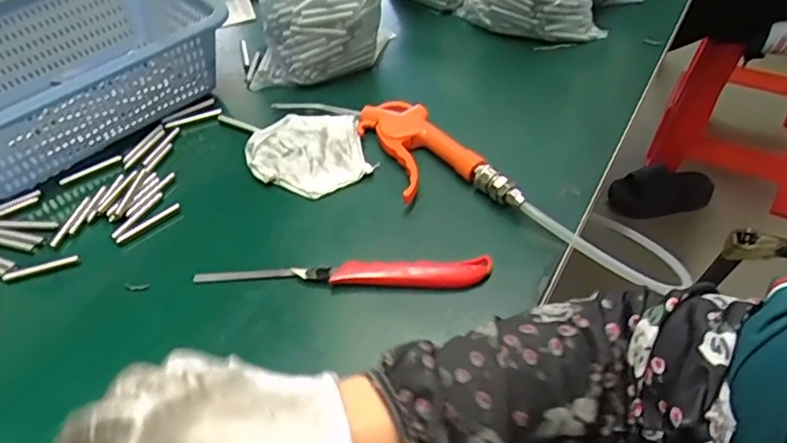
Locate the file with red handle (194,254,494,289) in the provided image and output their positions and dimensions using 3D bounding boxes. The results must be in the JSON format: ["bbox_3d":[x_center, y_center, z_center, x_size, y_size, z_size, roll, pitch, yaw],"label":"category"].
[{"bbox_3d":[-0.038,0.042,0.434,0.223,0.019,0.023,-2,47,3],"label":"file with red handle"}]

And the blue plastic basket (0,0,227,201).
[{"bbox_3d":[-0.343,-0.153,0.586,0.293,0.100,0.219,-37,55,-26],"label":"blue plastic basket"}]

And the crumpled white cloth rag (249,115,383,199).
[{"bbox_3d":[-0.081,-0.066,0.539,0.107,0.025,0.102,-19,49,-13],"label":"crumpled white cloth rag"}]

